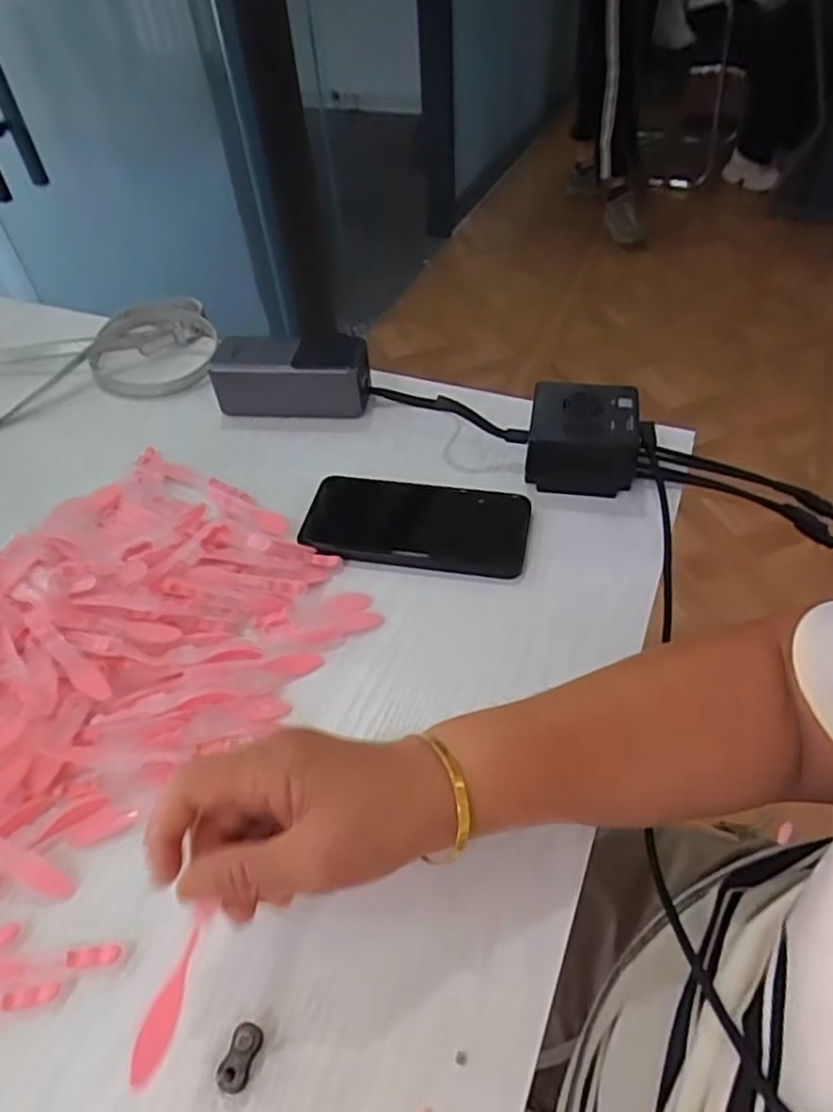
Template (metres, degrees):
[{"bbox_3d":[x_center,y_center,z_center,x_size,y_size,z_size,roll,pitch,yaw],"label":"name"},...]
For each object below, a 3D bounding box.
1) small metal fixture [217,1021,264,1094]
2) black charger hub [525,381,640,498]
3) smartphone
[{"bbox_3d":[-0.073,0.208,0.279,0.011,0.013,0.023,14,52,17],"label":"small metal fixture"},{"bbox_3d":[0.127,-0.092,0.513,0.078,0.050,0.076,6,50,11],"label":"black charger hub"},{"bbox_3d":[-0.001,-0.024,0.485,0.157,0.013,0.079,5,49,11],"label":"smartphone"}]

